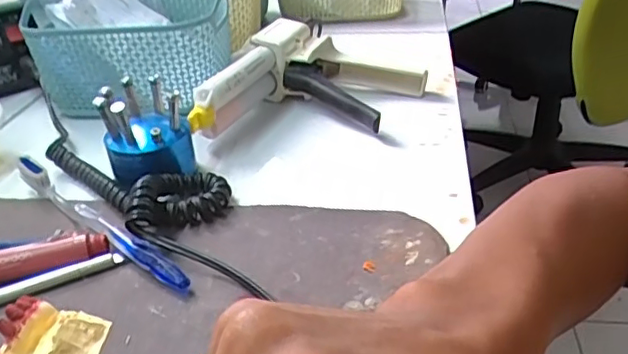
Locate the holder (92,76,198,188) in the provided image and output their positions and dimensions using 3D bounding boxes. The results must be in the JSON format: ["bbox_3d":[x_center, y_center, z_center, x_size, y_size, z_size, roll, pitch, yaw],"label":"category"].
[{"bbox_3d":[-0.118,-0.036,0.415,0.057,0.055,0.057,-12,33,-14],"label":"holder"}]

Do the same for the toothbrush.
[{"bbox_3d":[-0.137,0.026,0.367,0.182,0.020,0.013,24,41,37],"label":"toothbrush"}]

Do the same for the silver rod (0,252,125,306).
[{"bbox_3d":[-0.165,0.063,0.322,0.118,0.010,0.009,-18,35,-23],"label":"silver rod"}]

